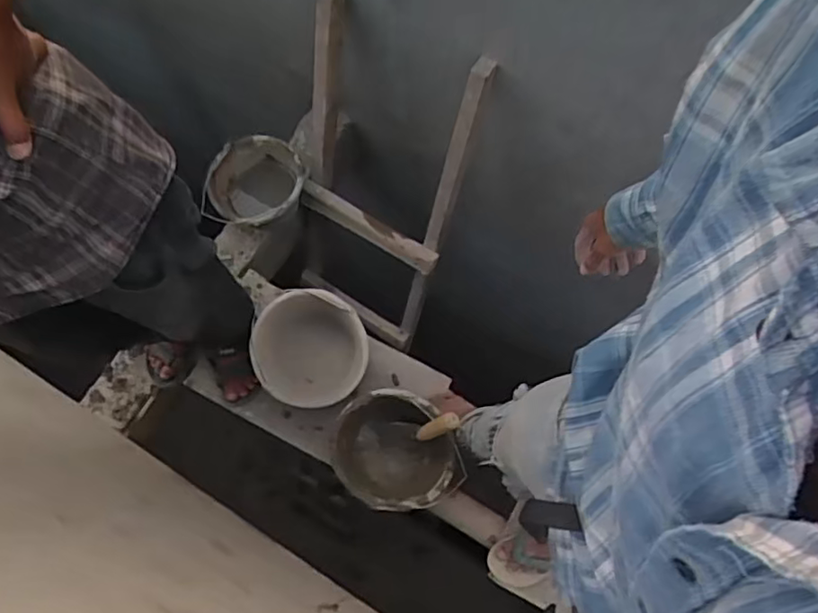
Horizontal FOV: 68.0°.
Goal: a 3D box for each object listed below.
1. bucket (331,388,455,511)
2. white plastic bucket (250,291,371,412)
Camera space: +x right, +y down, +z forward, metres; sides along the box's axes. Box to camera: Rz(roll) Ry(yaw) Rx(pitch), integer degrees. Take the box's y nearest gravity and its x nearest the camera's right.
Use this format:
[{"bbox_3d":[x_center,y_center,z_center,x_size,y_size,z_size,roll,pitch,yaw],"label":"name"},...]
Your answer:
[{"bbox_3d":[-0.032,0.306,1.292,0.242,0.139,0.225,0,75,1],"label":"bucket"},{"bbox_3d":[-0.210,0.097,1.307,0.217,0.159,0.231,0,75,1],"label":"white plastic bucket"}]

